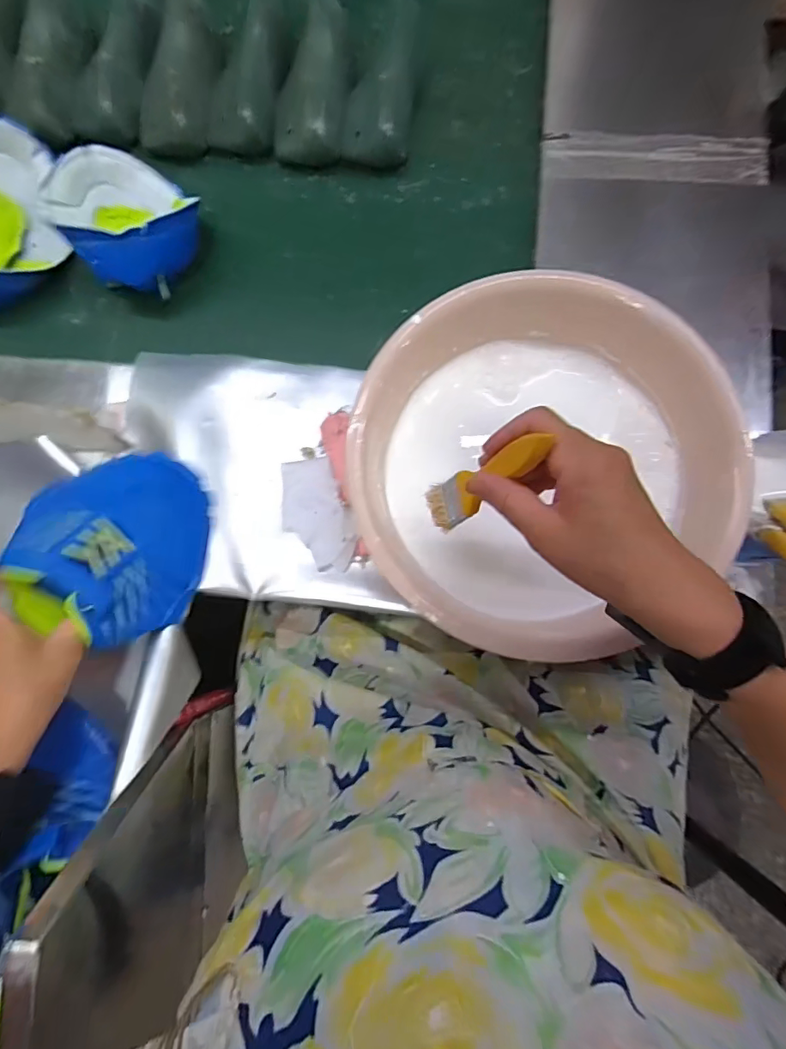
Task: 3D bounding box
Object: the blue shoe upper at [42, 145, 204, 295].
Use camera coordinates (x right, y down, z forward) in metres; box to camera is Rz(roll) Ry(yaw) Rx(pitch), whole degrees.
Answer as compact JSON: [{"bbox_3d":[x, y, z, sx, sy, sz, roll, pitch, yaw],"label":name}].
[{"bbox_3d":[-0.302,-0.348,0.571,0.139,0.091,0.190,-41,84,-5],"label":"blue shoe upper"}]

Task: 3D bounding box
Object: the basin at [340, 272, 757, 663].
[{"bbox_3d":[0.118,-0.047,0.437,0.288,0.095,0.292,-19,82,-2],"label":"basin"}]

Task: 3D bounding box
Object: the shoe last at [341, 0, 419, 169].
[{"bbox_3d":[-0.014,-0.529,0.615,0.083,0.060,0.186,6,82,2],"label":"shoe last"}]

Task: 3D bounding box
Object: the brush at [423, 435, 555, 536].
[{"bbox_3d":[0.059,-0.027,0.355,0.012,0.149,0.035,-10,82,-20],"label":"brush"}]

